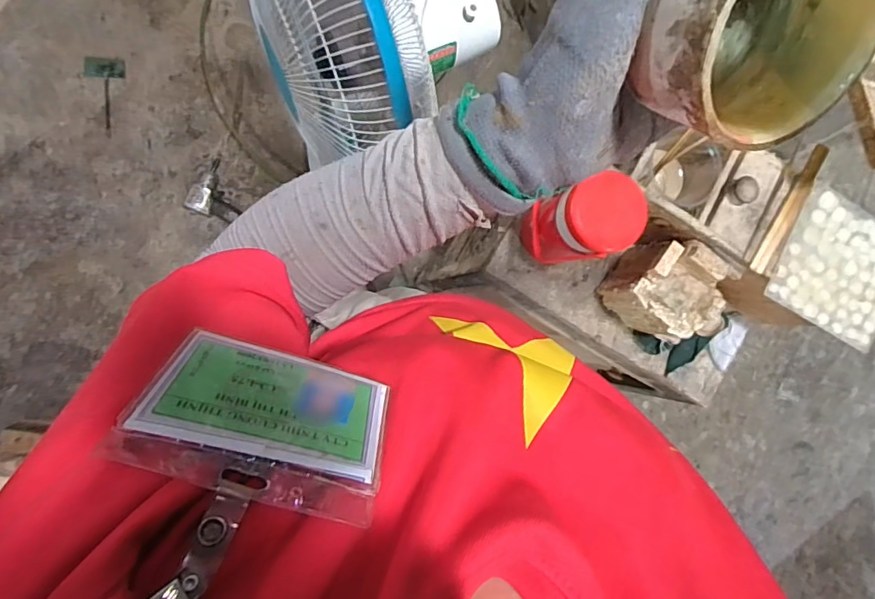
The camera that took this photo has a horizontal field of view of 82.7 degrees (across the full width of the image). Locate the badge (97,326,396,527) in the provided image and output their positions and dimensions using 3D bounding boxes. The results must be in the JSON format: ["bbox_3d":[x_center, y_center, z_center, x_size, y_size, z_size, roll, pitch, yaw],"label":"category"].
[{"bbox_3d":[-0.069,0.050,0.210,0.095,0.079,0.006,18,118,-10],"label":"badge"}]

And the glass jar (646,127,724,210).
[{"bbox_3d":[0.369,-0.197,0.763,0.086,0.090,0.090,0,93,-9],"label":"glass jar"}]

